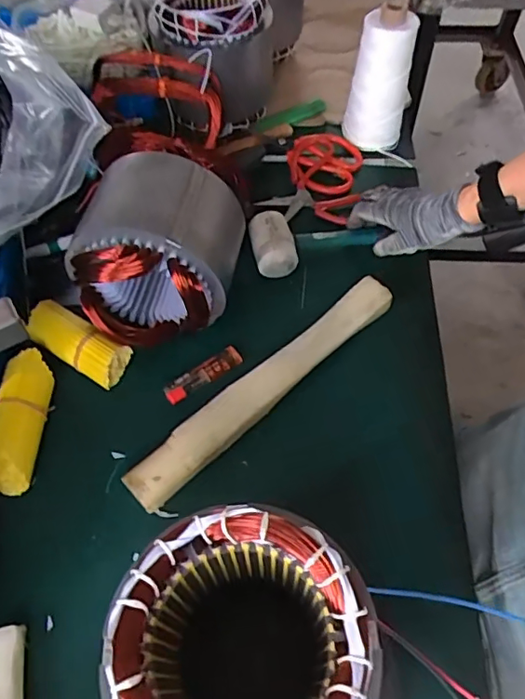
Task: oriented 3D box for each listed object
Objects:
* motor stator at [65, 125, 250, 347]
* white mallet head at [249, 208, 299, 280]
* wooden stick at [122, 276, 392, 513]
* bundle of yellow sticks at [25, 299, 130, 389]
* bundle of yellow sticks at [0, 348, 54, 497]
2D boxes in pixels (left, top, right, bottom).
[{"bbox_3d":[-0.102,-0.093,0.534,0.142,0.156,0.144,7,58,5],"label":"motor stator"},{"bbox_3d":[0.011,-0.120,0.619,0.047,0.051,0.069,-13,58,-7],"label":"white mallet head"},{"bbox_3d":[0.008,0.032,0.536,0.330,0.026,0.042,-39,65,-21],"label":"wooden stick"},{"bbox_3d":[-0.190,-0.006,0.552,0.109,0.038,0.046,29,63,18],"label":"bundle of yellow sticks"},{"bbox_3d":[-0.229,0.066,0.509,0.042,0.040,0.131,2,58,2],"label":"bundle of yellow sticks"}]

